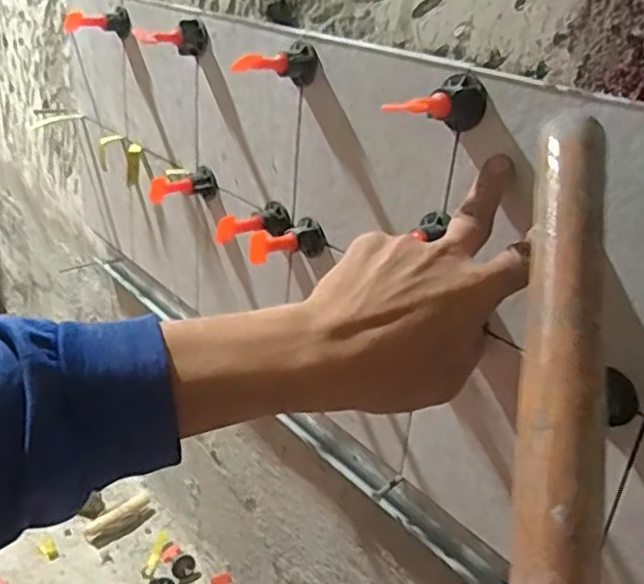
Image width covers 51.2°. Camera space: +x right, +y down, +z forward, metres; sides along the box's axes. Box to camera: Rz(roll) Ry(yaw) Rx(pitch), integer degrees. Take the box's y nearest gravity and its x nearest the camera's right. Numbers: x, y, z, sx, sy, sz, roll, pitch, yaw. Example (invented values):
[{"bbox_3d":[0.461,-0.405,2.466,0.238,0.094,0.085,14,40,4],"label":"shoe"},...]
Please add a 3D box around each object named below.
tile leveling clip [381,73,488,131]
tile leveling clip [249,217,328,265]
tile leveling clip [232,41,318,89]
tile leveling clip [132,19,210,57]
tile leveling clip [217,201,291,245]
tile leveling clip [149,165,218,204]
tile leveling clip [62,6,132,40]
[{"bbox_3d":[0.062,-0.102,0.371,0.059,0.029,0.026,-15,32,-34],"label":"tile leveling clip"},{"bbox_3d":[-0.025,-0.037,0.513,0.031,0.022,0.063,26,34,37],"label":"tile leveling clip"},{"bbox_3d":[-0.034,-0.162,0.478,0.060,0.028,0.023,-6,28,-21],"label":"tile leveling clip"},{"bbox_3d":[-0.129,-0.217,0.575,0.060,0.028,0.022,-8,29,-24],"label":"tile leveling clip"},{"bbox_3d":[-0.058,-0.056,0.549,0.062,0.027,0.025,-6,29,-21],"label":"tile leveling clip"},{"bbox_3d":[-0.129,-0.100,0.628,0.060,0.028,0.026,-2,27,-14],"label":"tile leveling clip"},{"bbox_3d":[-0.229,-0.276,0.688,0.065,0.026,0.028,-2,27,-13],"label":"tile leveling clip"}]

